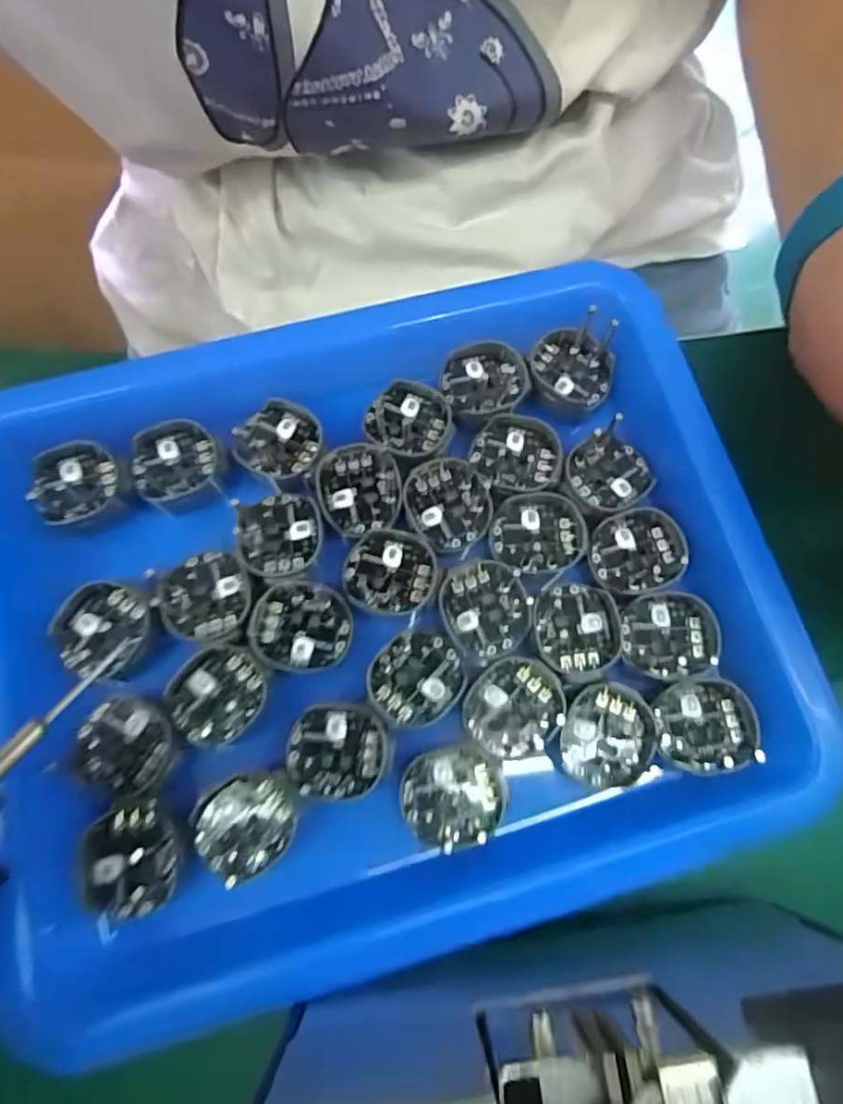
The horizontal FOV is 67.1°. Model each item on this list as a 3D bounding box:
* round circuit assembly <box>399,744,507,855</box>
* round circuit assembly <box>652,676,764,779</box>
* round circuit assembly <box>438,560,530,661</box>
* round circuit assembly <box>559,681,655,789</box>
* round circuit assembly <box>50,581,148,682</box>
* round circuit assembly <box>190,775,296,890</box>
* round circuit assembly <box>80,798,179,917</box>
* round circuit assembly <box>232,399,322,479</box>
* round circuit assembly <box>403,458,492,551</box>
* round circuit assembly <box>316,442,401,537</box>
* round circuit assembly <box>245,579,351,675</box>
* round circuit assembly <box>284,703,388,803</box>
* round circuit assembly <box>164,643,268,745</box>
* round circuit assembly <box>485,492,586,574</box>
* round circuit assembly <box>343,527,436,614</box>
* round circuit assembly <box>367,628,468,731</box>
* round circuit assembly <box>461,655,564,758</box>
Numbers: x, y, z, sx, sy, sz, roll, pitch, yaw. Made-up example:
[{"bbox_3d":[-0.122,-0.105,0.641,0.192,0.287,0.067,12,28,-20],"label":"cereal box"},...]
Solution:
[{"bbox_3d":[0.009,0.065,0.169,0.027,0.004,0.024,-14,76,-6],"label":"round circuit assembly"},{"bbox_3d":[0.078,0.048,0.175,0.026,0.005,0.025,-3,77,-2],"label":"round circuit assembly"},{"bbox_3d":[0.019,0.016,0.184,0.025,0.004,0.027,1,75,-2],"label":"round circuit assembly"},{"bbox_3d":[0.051,0.050,0.176,0.024,0.004,0.027,7,75,0],"label":"round circuit assembly"},{"bbox_3d":[-0.091,0.022,0.180,0.023,0.005,0.025,0,77,-2],"label":"round circuit assembly"},{"bbox_3d":[-0.046,0.072,0.166,0.026,0.004,0.024,1,75,-2],"label":"round circuit assembly"},{"bbox_3d":[-0.076,0.080,0.165,0.023,0.004,0.026,-8,77,-3],"label":"round circuit assembly"},{"bbox_3d":[-0.045,-0.035,0.196,0.027,0.005,0.024,6,77,0],"label":"round circuit assembly"},{"bbox_3d":[0.008,-0.015,0.193,0.025,0.004,0.028,-15,76,-6],"label":"round circuit assembly"},{"bbox_3d":[-0.019,-0.020,0.192,0.025,0.004,0.029,-7,77,-3],"label":"round circuit assembly"},{"bbox_3d":[-0.035,0.021,0.181,0.028,0.004,0.025,17,75,3],"label":"round circuit assembly"},{"bbox_3d":[-0.023,0.054,0.172,0.027,0.004,0.025,0,75,-2],"label":"round circuit assembly"},{"bbox_3d":[-0.057,0.040,0.175,0.026,0.004,0.024,1,75,-2],"label":"round circuit assembly"},{"bbox_3d":[0.035,-0.006,0.192,0.028,0.005,0.024,-7,77,-3],"label":"round circuit assembly"},{"bbox_3d":[-0.009,0.005,0.186,0.027,0.004,0.025,1,75,-2],"label":"round circuit assembly"},{"bbox_3d":[-0.001,0.035,0.178,0.025,0.004,0.026,1,75,-2],"label":"round circuit assembly"},{"bbox_3d":[0.026,0.043,0.176,0.028,0.004,0.025,-36,79,-11],"label":"round circuit assembly"}]

